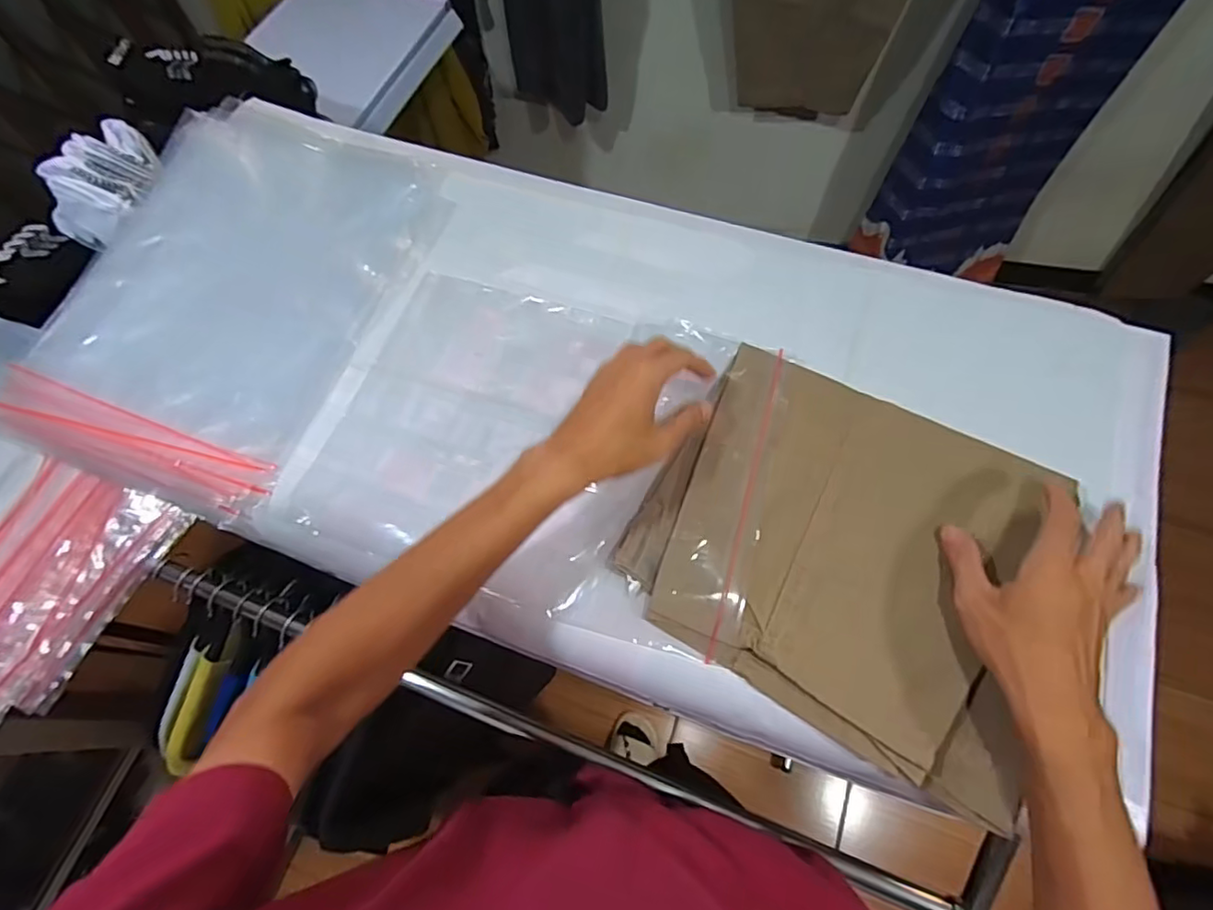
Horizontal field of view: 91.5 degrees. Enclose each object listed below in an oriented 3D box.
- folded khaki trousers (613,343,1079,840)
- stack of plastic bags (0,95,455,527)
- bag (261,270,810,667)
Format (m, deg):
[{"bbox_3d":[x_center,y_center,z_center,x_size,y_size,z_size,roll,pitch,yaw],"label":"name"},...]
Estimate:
[{"bbox_3d":[0.190,0.070,0.469,0.299,0.019,0.258,28,71,14],"label":"folded khaki trousers"},{"bbox_3d":[-0.383,-0.178,0.606,0.318,0.054,0.432,21,70,11],"label":"stack of plastic bags"},{"bbox_3d":[-0.056,-0.016,0.536,0.400,0.029,0.282,15,71,15],"label":"bag"}]

